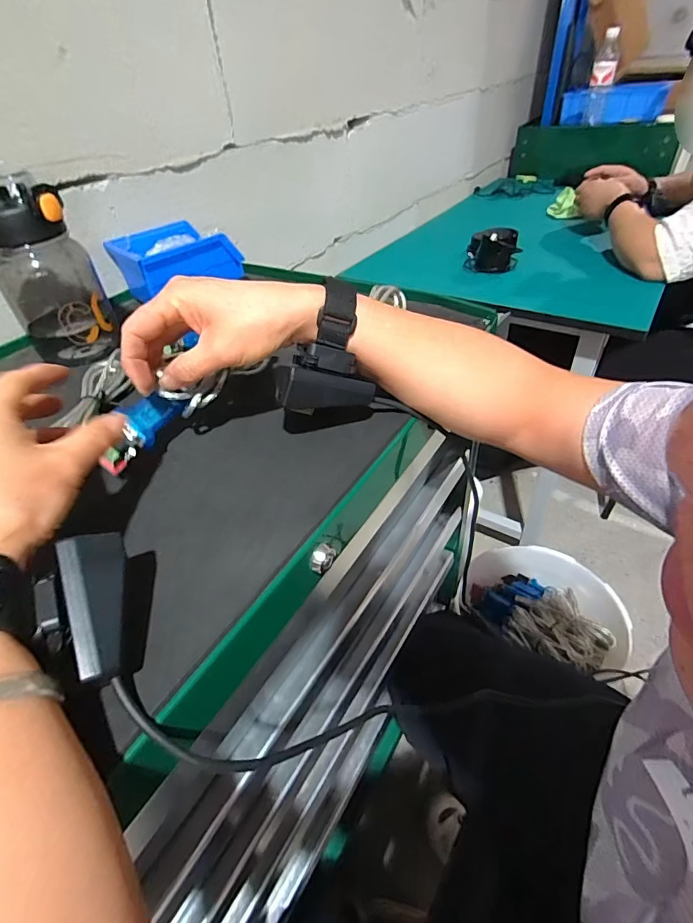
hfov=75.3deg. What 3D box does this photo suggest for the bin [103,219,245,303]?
[{"bbox_3d":[-0.224,-0.265,0.595,0.127,0.063,0.110,-34,49,-28],"label":"bin"}]

